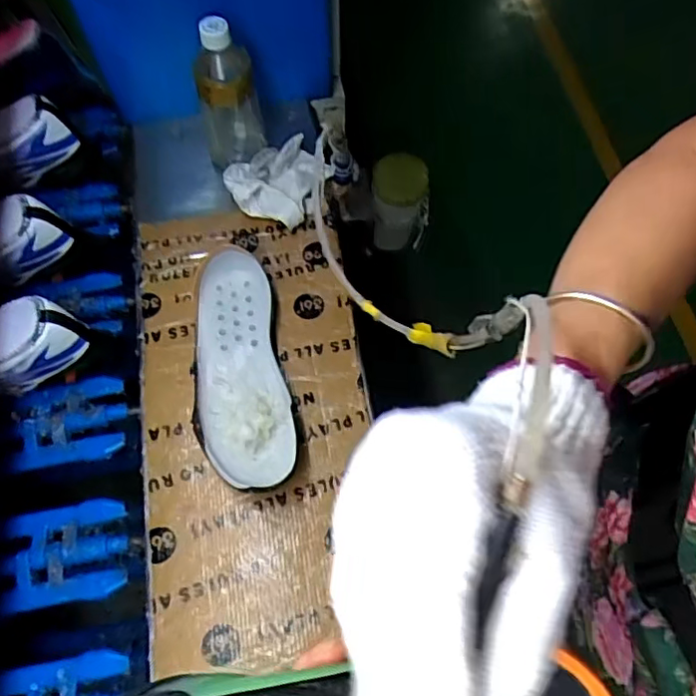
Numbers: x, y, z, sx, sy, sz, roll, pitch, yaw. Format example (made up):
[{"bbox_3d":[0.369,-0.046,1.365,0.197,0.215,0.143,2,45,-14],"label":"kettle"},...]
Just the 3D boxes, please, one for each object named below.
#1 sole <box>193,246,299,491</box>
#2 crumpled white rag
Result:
[{"bbox_3d":[-0.112,0.018,0.621,0.092,0.041,0.250,-11,66,-6],"label":"sole"},{"bbox_3d":[-0.075,-0.198,0.712,0.099,0.044,0.117,28,68,11],"label":"crumpled white rag"}]

